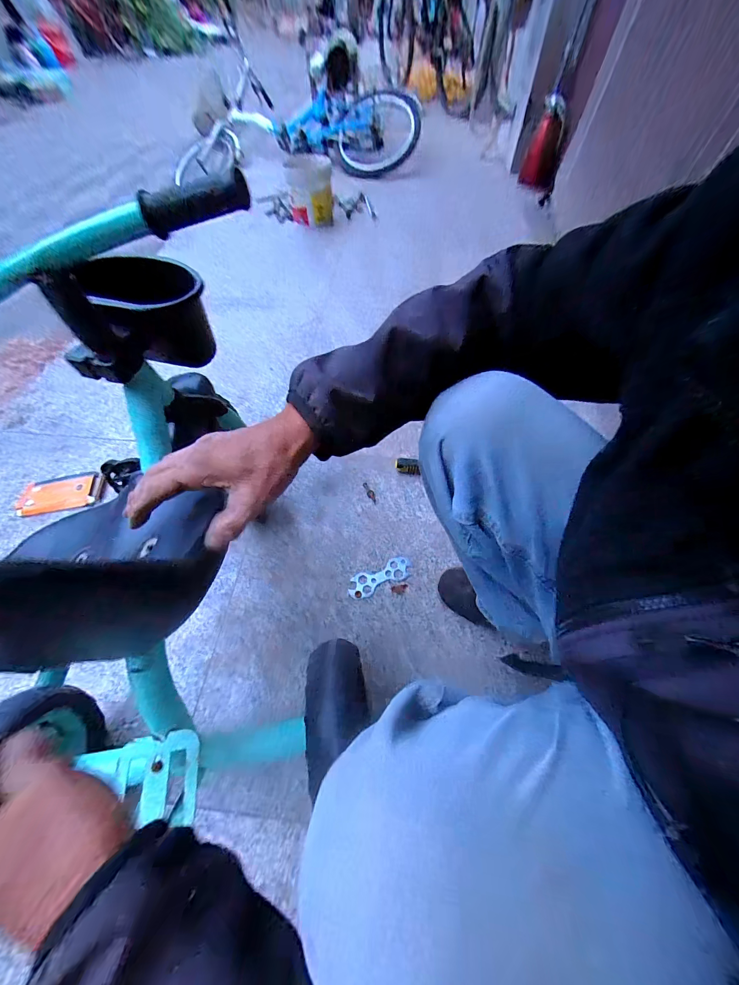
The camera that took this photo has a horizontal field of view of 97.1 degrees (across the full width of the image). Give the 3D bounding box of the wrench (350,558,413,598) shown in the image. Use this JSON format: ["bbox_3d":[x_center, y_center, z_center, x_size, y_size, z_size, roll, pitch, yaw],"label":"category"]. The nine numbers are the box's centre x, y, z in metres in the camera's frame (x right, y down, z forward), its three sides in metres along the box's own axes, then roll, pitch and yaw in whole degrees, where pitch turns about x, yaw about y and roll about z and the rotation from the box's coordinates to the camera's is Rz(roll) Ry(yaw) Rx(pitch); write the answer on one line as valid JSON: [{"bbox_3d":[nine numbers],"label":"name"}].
[{"bbox_3d":[0.020,0.157,0.610,0.125,0.004,0.044,-21,60,-13],"label":"wrench"}]

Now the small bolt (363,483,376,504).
[{"bbox_3d":[0.002,0.001,0.709,0.016,0.007,0.051,-18,60,-12],"label":"small bolt"}]

